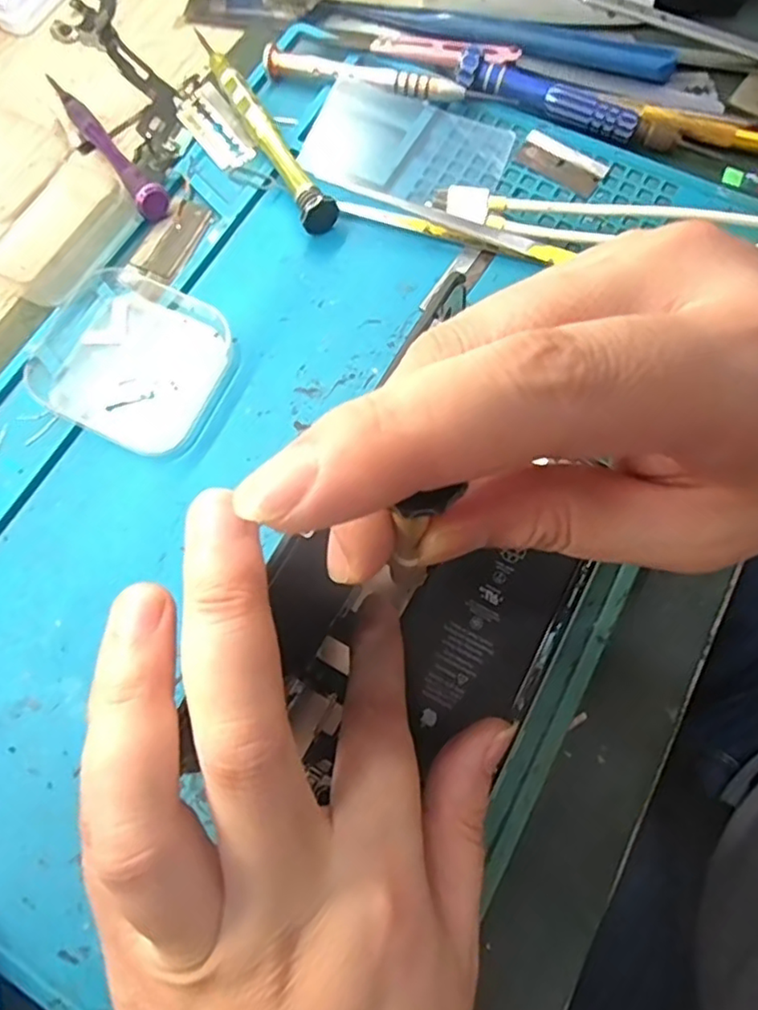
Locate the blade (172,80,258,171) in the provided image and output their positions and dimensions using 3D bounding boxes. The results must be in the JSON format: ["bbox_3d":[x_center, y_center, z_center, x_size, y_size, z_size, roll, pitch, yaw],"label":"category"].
[{"bbox_3d":[-0.074,-0.171,0.278,0.021,0.006,0.046,-35,75,-9],"label":"blade"}]

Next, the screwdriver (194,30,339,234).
[{"bbox_3d":[-0.050,-0.166,0.271,0.015,0.016,0.114,-27,74,-7],"label":"screwdriver"}]

